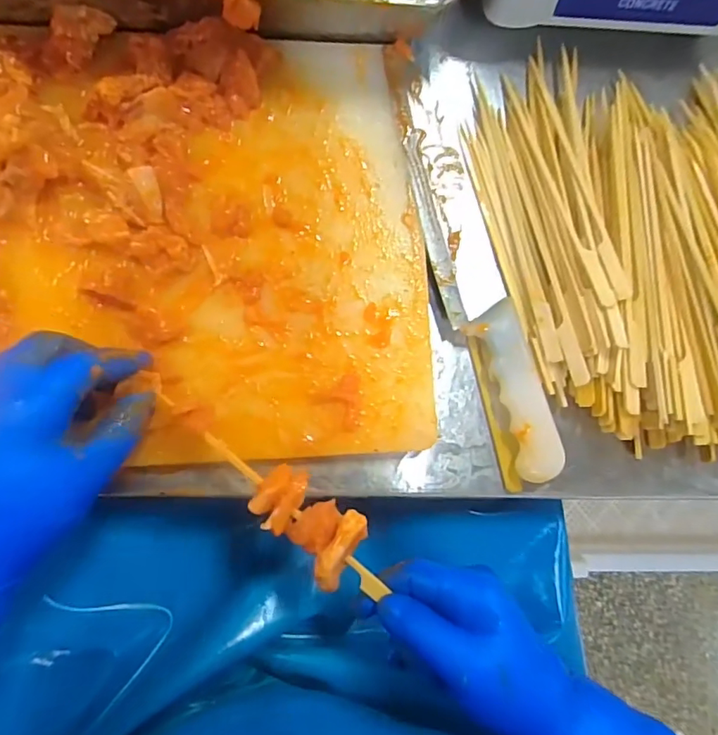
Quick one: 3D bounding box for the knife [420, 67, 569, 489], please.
[{"bbox_3d":[0.085,-0.074,0.348,0.049,0.019,0.301,-12,83,-6],"label":"knife"}]

